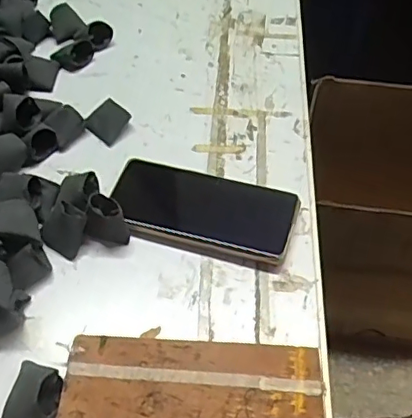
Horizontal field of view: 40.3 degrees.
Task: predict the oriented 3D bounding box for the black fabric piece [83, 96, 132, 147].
[{"bbox_3d":[-0.095,-0.086,0.549,0.034,0.019,0.035,32,58,22],"label":"black fabric piece"}]

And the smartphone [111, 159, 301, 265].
[{"bbox_3d":[-0.002,-0.002,0.490,0.158,0.012,0.082,13,53,9],"label":"smartphone"}]

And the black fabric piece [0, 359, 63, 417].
[{"bbox_3d":[-0.117,0.123,0.378,0.037,0.024,0.044,11,52,8],"label":"black fabric piece"}]

